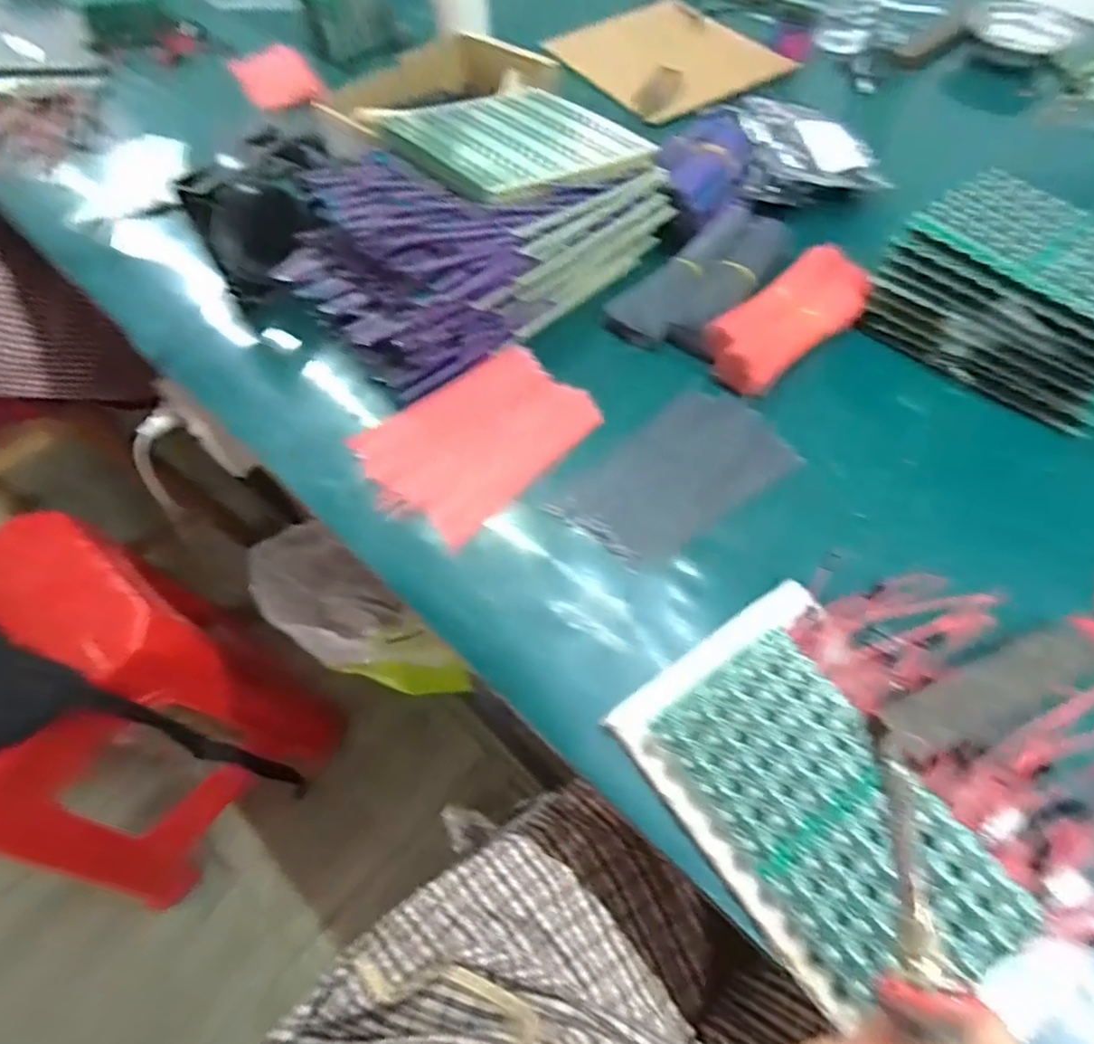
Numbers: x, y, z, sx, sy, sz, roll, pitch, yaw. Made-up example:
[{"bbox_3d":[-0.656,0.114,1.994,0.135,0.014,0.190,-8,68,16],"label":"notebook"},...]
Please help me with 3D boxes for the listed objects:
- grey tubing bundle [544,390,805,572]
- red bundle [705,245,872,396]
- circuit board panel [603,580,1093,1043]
[{"bbox_3d":[0.107,-0.036,0.529,0.181,0.007,0.106,-37,64,-20],"label":"grey tubing bundle"},{"bbox_3d":[0.223,-0.187,0.593,0.189,0.031,0.078,-40,67,-18],"label":"red bundle"},{"bbox_3d":[0.173,0.170,0.383,0.159,0.034,0.250,-30,62,-17],"label":"circuit board panel"}]

